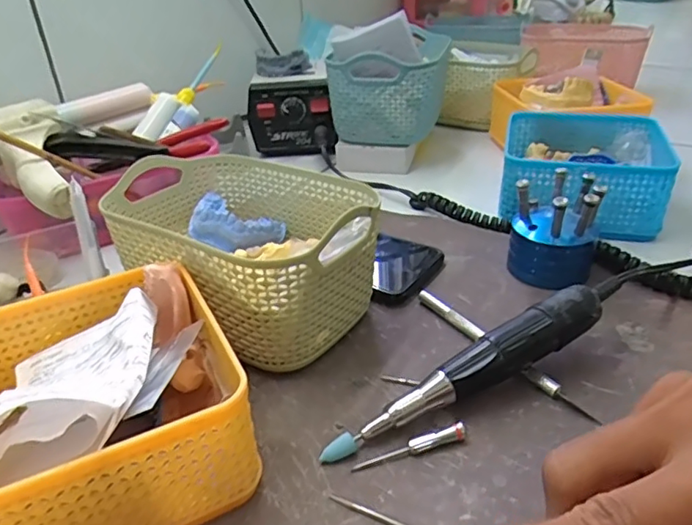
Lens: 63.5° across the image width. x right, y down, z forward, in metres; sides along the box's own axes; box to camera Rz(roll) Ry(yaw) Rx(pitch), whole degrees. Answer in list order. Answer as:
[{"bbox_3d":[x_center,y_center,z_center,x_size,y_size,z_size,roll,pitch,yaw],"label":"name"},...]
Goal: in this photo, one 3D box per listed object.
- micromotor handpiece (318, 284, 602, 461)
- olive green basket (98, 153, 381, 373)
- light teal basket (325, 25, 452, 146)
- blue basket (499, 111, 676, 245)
[{"bbox_3d":[0.067,0.058,0.300,0.174,0.021,0.021,-26,40,-14],"label":"micromotor handpiece"},{"bbox_3d":[-0.066,-0.007,0.371,0.171,0.085,0.114,19,38,30],"label":"olive green basket"},{"bbox_3d":[0.045,-0.188,0.605,0.122,0.084,0.139,2,31,8],"label":"light teal basket"},{"bbox_3d":[0.208,-0.085,0.502,0.130,0.060,0.145,7,33,15],"label":"blue basket"}]

